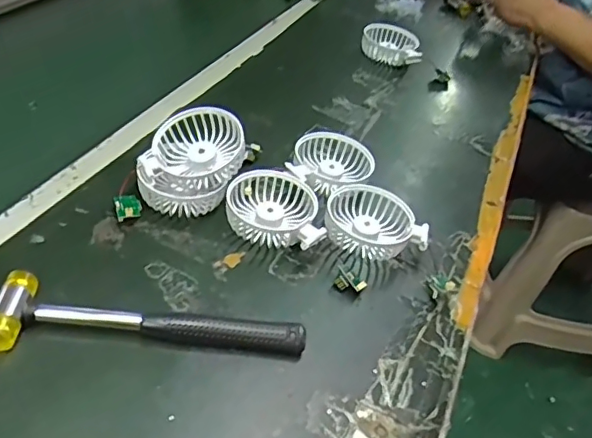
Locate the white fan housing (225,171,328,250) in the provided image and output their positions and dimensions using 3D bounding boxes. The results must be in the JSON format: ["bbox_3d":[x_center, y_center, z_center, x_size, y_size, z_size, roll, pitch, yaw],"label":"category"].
[{"bbox_3d":[-0.024,-0.006,0.572,0.093,0.035,0.102,6,42,-10],"label":"white fan housing"}]

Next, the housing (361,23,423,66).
[{"bbox_3d":[0.159,-0.290,0.930,0.100,0.040,0.087,16,42,6],"label":"housing"}]

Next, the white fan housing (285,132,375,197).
[{"bbox_3d":[0.035,-0.058,0.645,0.088,0.033,0.103,30,43,18],"label":"white fan housing"}]

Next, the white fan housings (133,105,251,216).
[{"bbox_3d":[-0.105,-0.060,0.571,0.090,0.043,0.118,30,78,11],"label":"white fan housings"}]

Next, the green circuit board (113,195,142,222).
[{"bbox_3d":[-0.160,-0.012,0.539,0.023,0.010,0.031,-9,43,-25],"label":"green circuit board"}]

